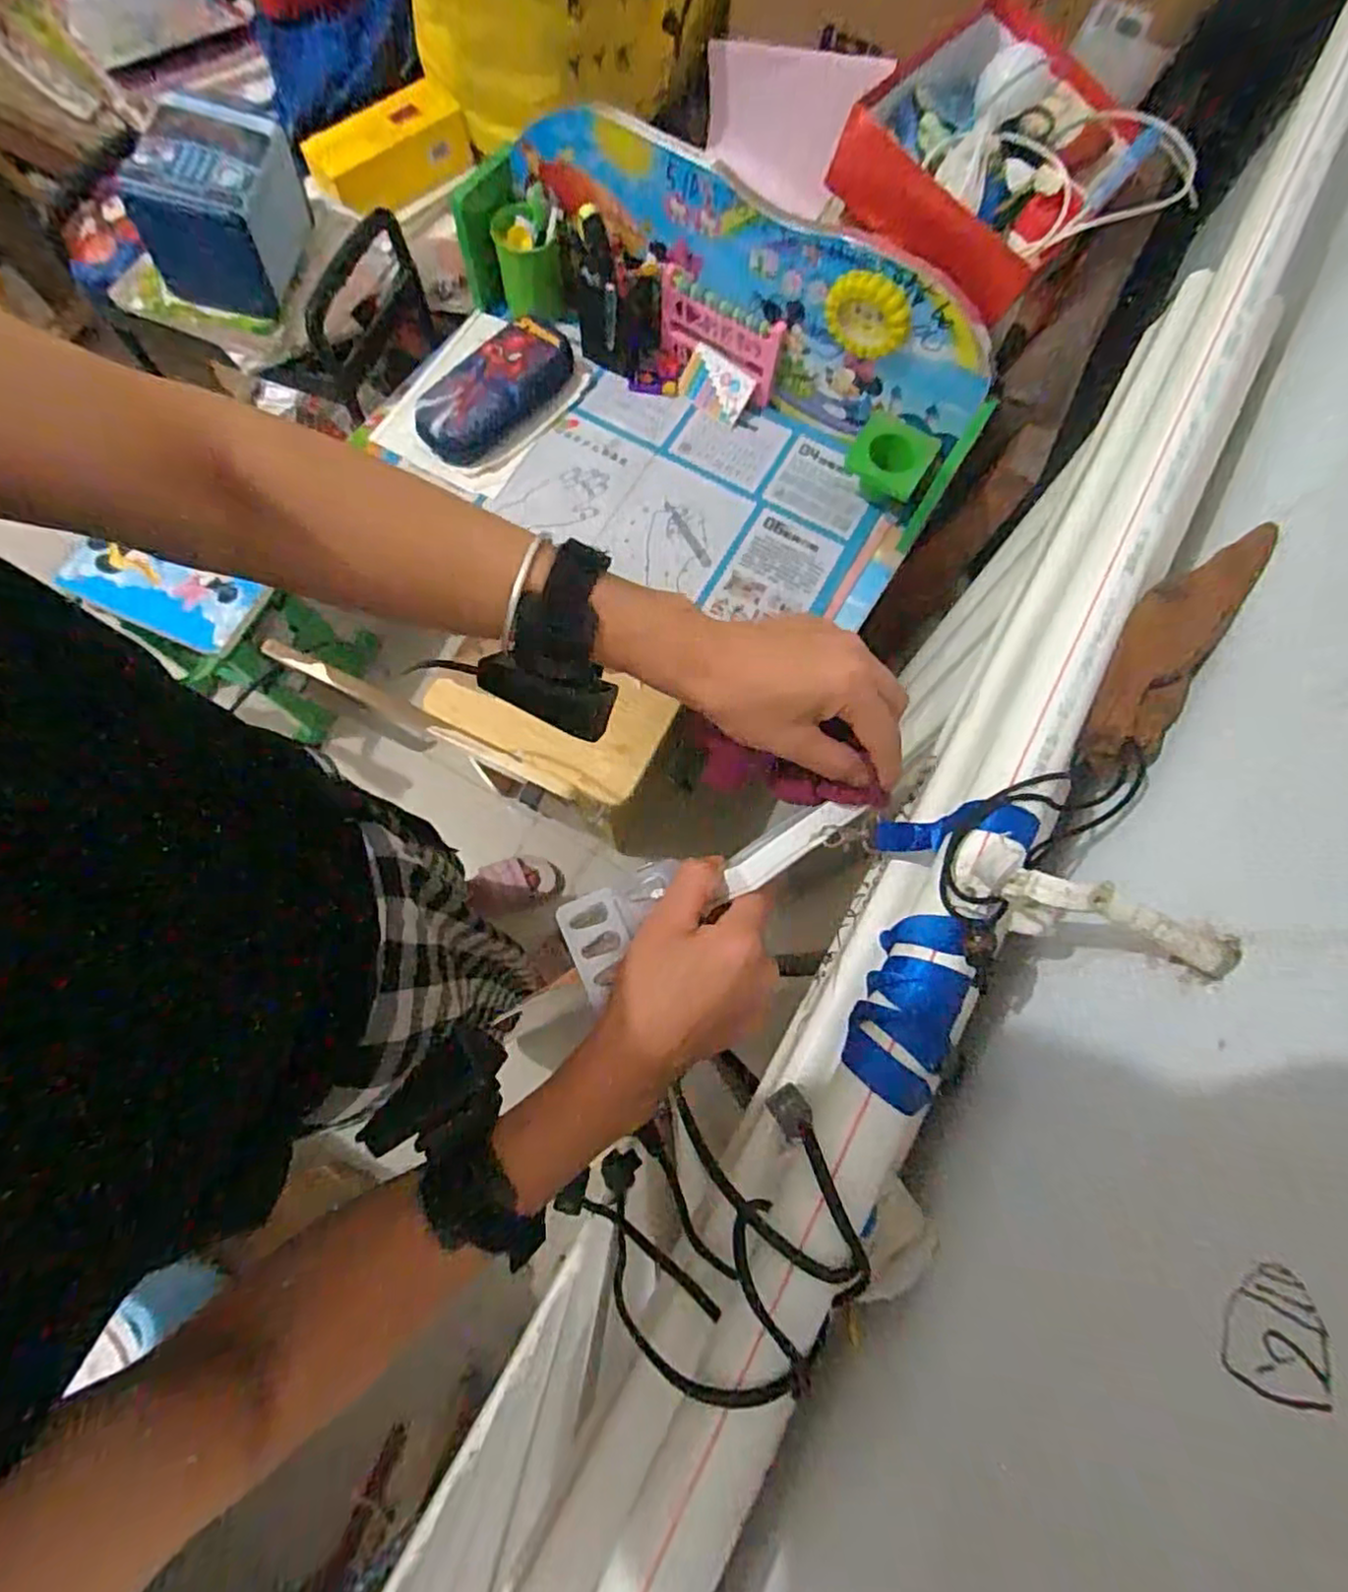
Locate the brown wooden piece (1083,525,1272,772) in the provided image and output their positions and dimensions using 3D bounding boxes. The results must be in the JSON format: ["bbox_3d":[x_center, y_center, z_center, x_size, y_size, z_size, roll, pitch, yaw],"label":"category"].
[{"bbox_3d":[0.228,-0.071,0.311,0.042,0.016,0.150,31,75,7],"label":"brown wooden piece"}]

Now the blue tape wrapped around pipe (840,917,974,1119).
[{"bbox_3d":[0.093,0.082,0.264,0.033,0.026,0.072,26,74,6],"label":"blue tape wrapped around pipe"}]

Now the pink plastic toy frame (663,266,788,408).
[{"bbox_3d":[0.055,-0.581,0.866,0.161,0.105,0.025,27,75,6],"label":"pink plastic toy frame"}]

